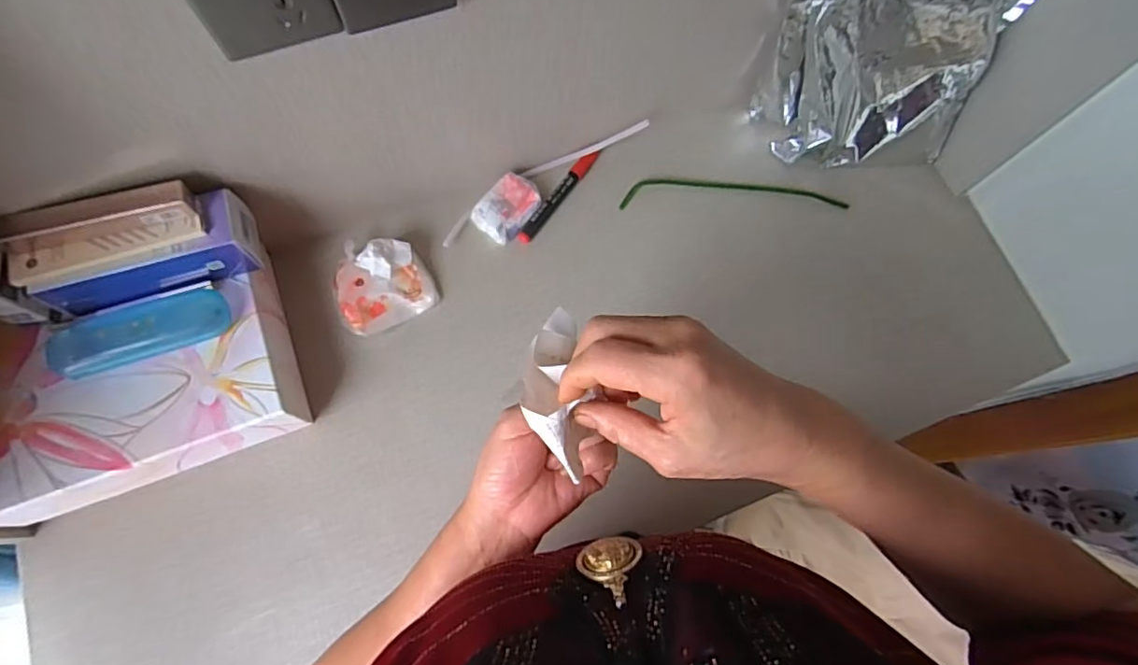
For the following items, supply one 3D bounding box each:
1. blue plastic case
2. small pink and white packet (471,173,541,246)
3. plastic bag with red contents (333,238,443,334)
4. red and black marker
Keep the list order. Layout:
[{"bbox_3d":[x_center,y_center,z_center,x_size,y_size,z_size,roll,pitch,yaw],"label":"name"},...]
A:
[{"bbox_3d":[-0.391,-0.002,0.520,0.148,0.034,0.044,-21,74,-9],"label":"blue plastic case"},{"bbox_3d":[-0.070,-0.143,0.661,0.054,0.030,0.077,35,74,9],"label":"small pink and white packet"},{"bbox_3d":[-0.206,-0.056,0.623,0.099,0.049,0.096,-28,76,-11],"label":"plastic bag with red contents"},{"bbox_3d":[-0.011,-0.159,0.672,0.018,0.016,0.139,37,74,9],"label":"red and black marker"}]

